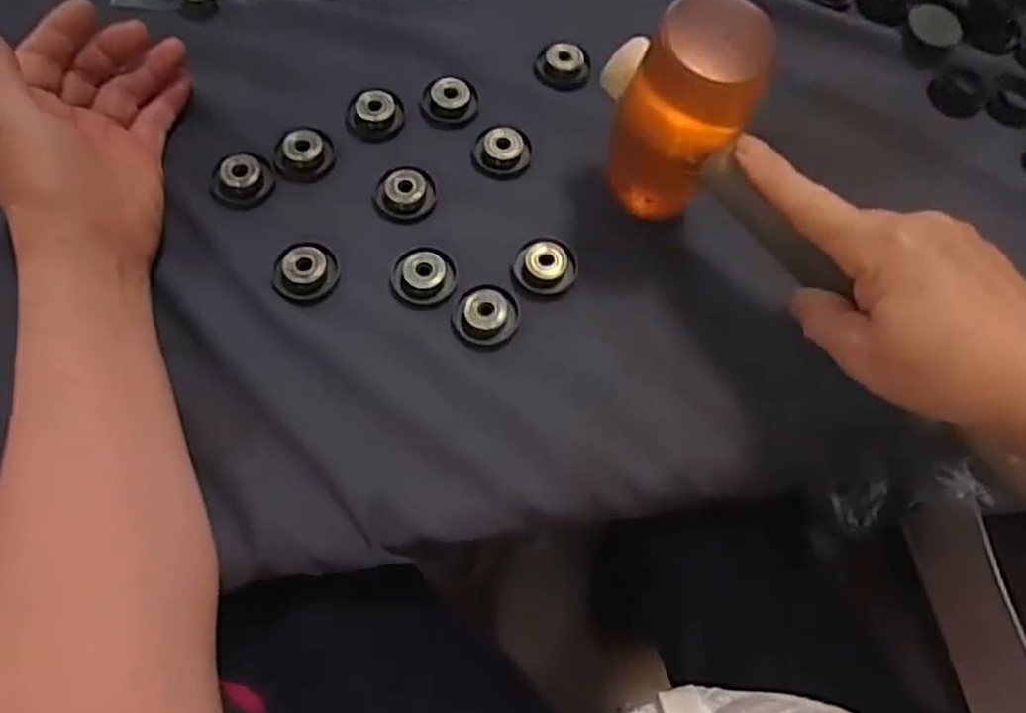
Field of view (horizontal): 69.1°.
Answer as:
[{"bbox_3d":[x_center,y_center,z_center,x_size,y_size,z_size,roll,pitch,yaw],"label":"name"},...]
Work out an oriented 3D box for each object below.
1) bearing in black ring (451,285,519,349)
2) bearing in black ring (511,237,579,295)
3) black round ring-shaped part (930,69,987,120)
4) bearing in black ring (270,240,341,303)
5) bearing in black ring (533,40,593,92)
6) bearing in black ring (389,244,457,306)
[{"bbox_3d":[-0.014,-0.020,0.373,0.033,0.014,0.029,-5,67,-6],"label":"bearing in black ring"},{"bbox_3d":[0.017,-0.047,0.386,0.029,0.016,0.032,38,69,12],"label":"bearing in black ring"},{"bbox_3d":[0.270,-0.160,0.451,0.033,0.008,0.031,1,66,-3],"label":"black round ring-shaped part"},{"bbox_3d":[-0.107,-0.045,0.381,0.029,0.015,0.033,37,69,12],"label":"bearing in black ring"},{"bbox_3d":[0.031,-0.172,0.437,0.032,0.010,0.029,-22,70,-13],"label":"bearing in black ring"},{"bbox_3d":[-0.047,-0.042,0.384,0.033,0.013,0.029,25,67,7],"label":"bearing in black ring"}]

